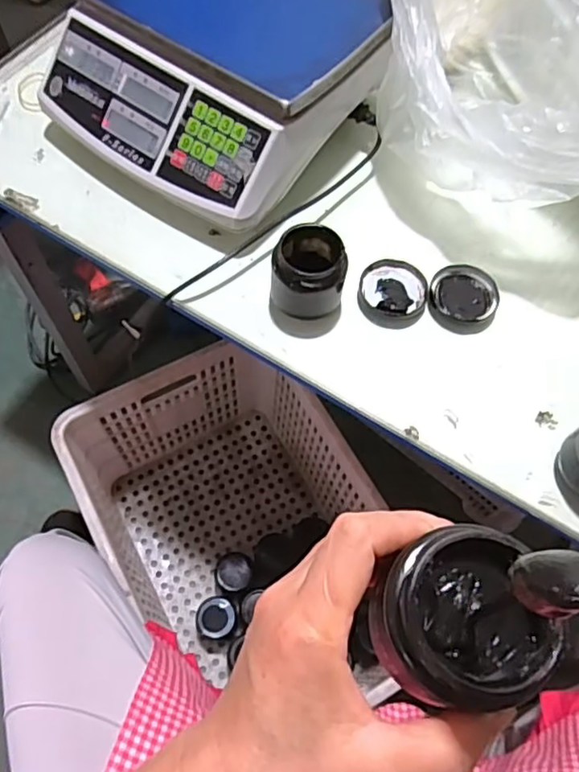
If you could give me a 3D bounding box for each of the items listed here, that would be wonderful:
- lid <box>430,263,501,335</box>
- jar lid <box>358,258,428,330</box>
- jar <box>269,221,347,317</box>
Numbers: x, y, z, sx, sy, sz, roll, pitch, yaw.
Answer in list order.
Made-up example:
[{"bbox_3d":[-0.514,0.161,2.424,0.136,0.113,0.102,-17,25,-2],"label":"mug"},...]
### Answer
[{"bbox_3d":[0.166,-0.083,0.574,0.065,0.014,0.071,1,64,-3],"label":"lid"},{"bbox_3d":[0.098,-0.089,0.577,0.064,0.015,0.065,1,64,-3],"label":"jar lid"},{"bbox_3d":[0.019,-0.104,0.546,0.063,0.063,0.064,1,64,-3],"label":"jar"}]

